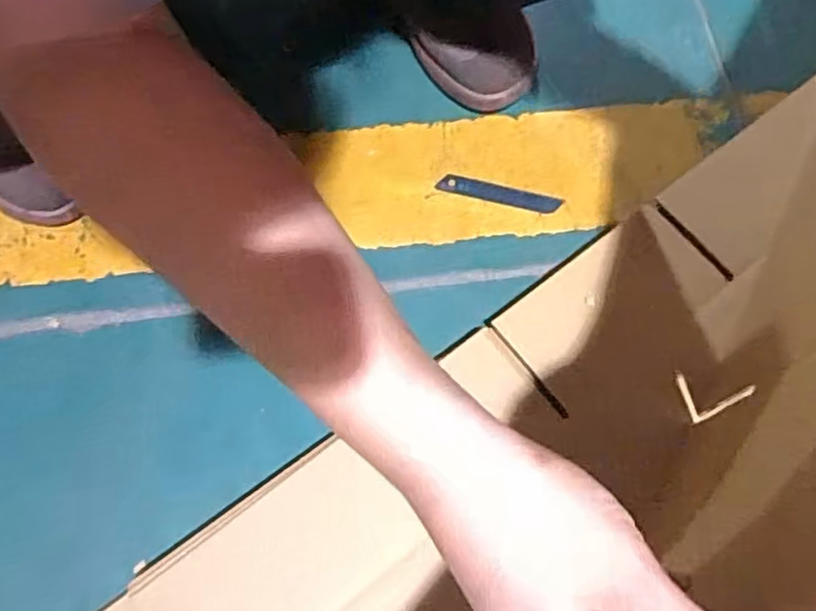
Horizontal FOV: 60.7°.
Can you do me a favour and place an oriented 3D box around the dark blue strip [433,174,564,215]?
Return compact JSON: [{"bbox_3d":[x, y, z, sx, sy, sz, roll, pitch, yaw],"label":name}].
[{"bbox_3d":[0.075,-0.092,0.575,0.101,0.004,0.018,14,69,3],"label":"dark blue strip"}]

